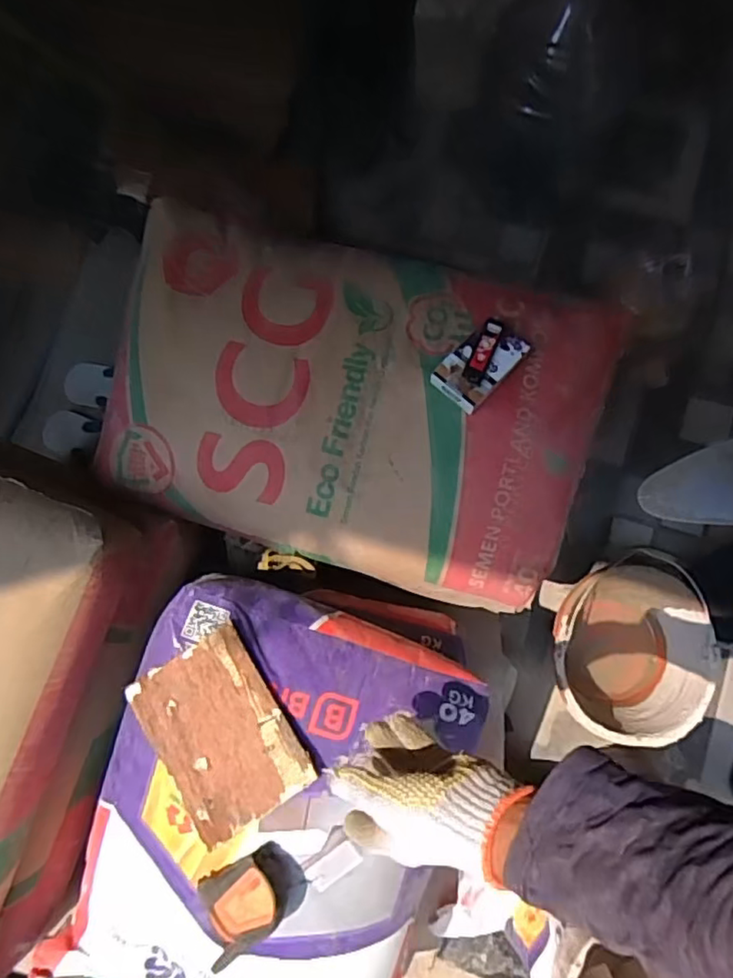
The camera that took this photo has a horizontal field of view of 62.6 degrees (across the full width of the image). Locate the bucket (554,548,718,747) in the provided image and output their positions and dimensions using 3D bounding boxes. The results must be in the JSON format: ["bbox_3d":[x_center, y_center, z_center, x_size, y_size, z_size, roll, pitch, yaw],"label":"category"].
[{"bbox_3d":[0.404,0.248,0.944,0.253,0.153,0.239,-1,79,3],"label":"bucket"}]

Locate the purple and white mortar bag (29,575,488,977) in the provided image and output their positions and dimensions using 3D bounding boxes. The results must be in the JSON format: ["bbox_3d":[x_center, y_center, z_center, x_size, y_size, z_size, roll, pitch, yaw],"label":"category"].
[{"bbox_3d":[-0.112,0.366,0.592,0.341,0.112,0.502,21,81,7],"label":"purple and white mortar bag"}]

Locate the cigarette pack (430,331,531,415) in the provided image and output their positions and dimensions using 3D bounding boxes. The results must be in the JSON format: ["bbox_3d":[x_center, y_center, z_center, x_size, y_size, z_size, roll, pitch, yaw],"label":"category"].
[{"bbox_3d":[0.120,-0.133,0.630,0.060,0.022,0.097,42,84,10],"label":"cigarette pack"}]

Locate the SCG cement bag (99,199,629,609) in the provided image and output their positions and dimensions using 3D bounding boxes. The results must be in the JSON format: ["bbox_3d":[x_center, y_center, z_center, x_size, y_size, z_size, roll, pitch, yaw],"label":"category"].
[{"bbox_3d":[-0.020,-0.103,0.680,0.542,0.115,0.362,16,80,6],"label":"SCG cement bag"}]

